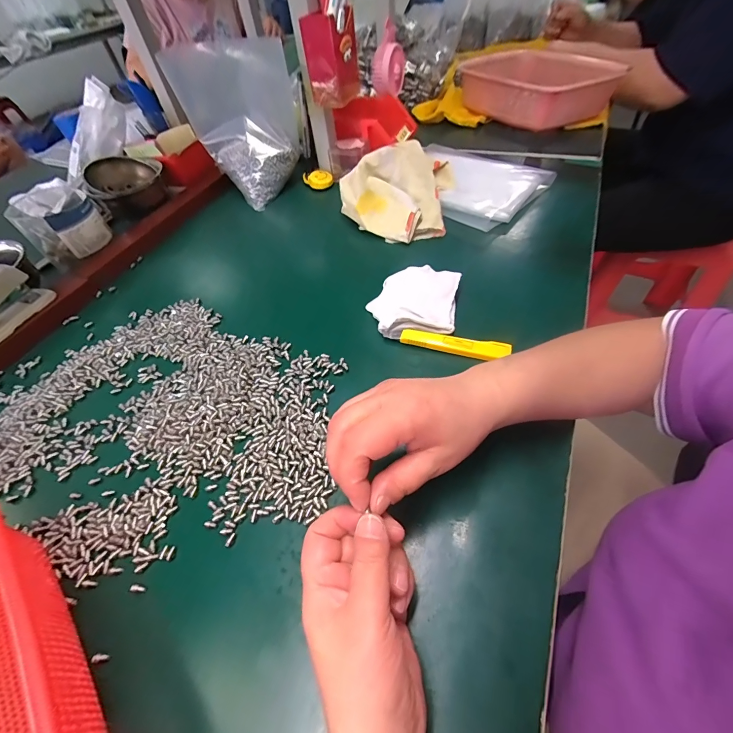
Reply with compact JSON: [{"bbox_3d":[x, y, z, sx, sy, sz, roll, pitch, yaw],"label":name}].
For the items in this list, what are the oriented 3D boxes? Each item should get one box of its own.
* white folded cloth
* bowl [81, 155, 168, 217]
[{"bbox_3d":[0.055,-0.078,0.406,0.099,0.022,0.100,6,53,11],"label":"white folded cloth"},{"bbox_3d":[-0.408,-0.311,0.594,0.114,0.072,0.114,-30,55,-17],"label":"bowl"}]

